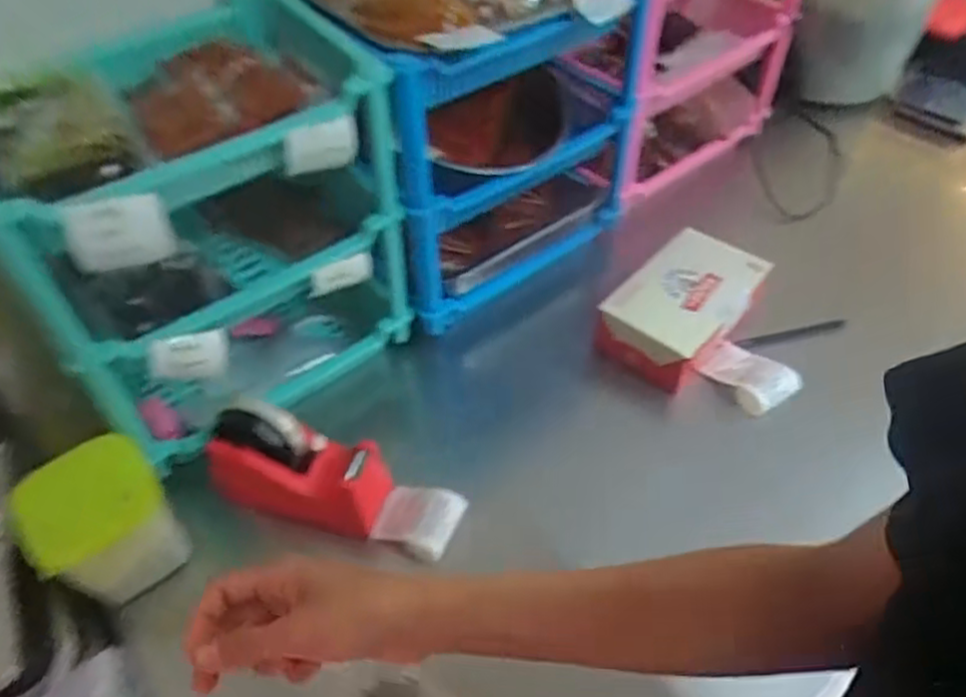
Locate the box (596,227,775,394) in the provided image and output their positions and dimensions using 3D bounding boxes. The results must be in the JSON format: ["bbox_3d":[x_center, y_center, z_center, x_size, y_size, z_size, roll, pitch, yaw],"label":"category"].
[{"bbox_3d":[0.216,-0.049,0.758,0.117,0.068,0.180,32,57,24],"label":"box"}]

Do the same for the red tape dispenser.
[{"bbox_3d":[-0.161,0.107,0.628,0.155,0.099,0.062,11,50,9],"label":"red tape dispenser"}]

